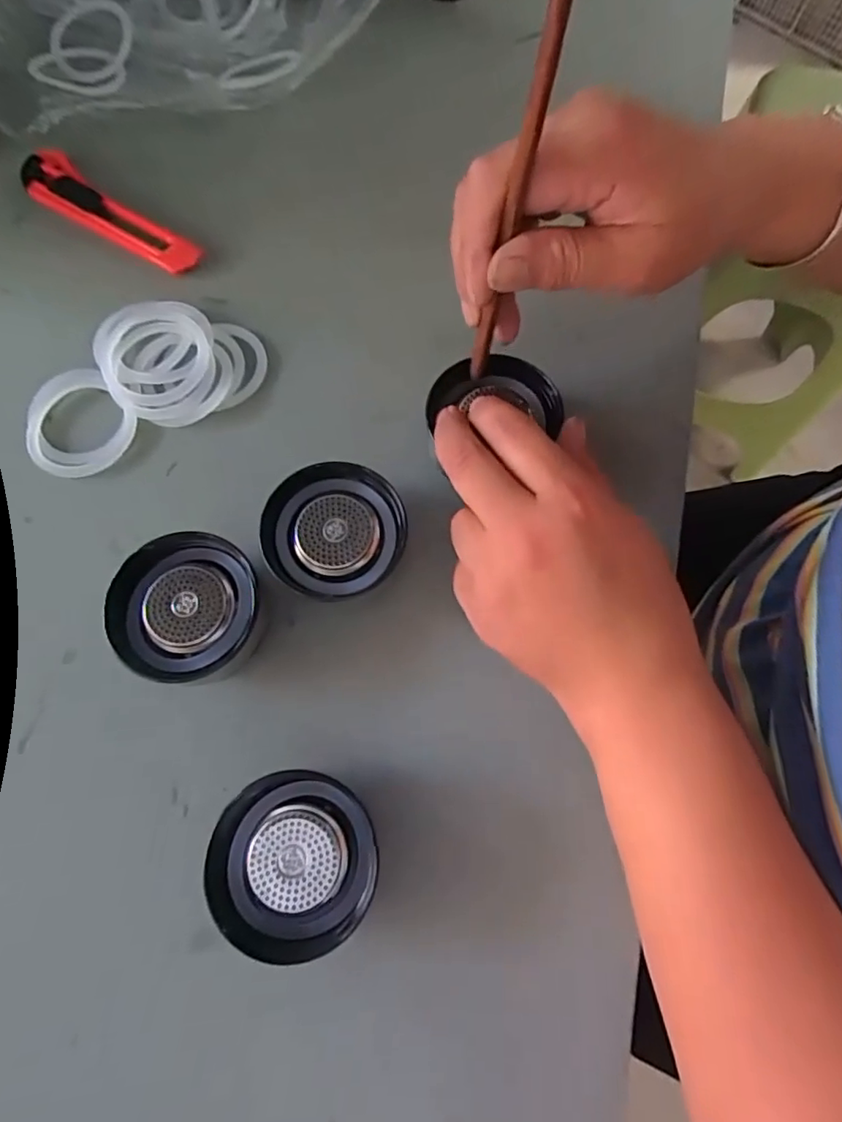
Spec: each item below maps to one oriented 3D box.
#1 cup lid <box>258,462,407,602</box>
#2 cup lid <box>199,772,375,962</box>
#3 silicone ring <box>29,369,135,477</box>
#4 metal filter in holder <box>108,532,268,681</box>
[{"bbox_3d":[-0.042,-0.012,0.279,0.066,0.032,0.062,0,73,-1],"label":"cup lid"},{"bbox_3d":[-0.052,0.124,0.236,0.065,0.037,0.063,0,73,-1],"label":"cup lid"},{"bbox_3d":[-0.190,-0.075,0.308,0.056,0.005,0.061,0,73,-1],"label":"silicone ring"},{"bbox_3d":[-0.108,0.027,0.266,0.063,0.035,0.063,-5,74,-3],"label":"metal filter in holder"}]

